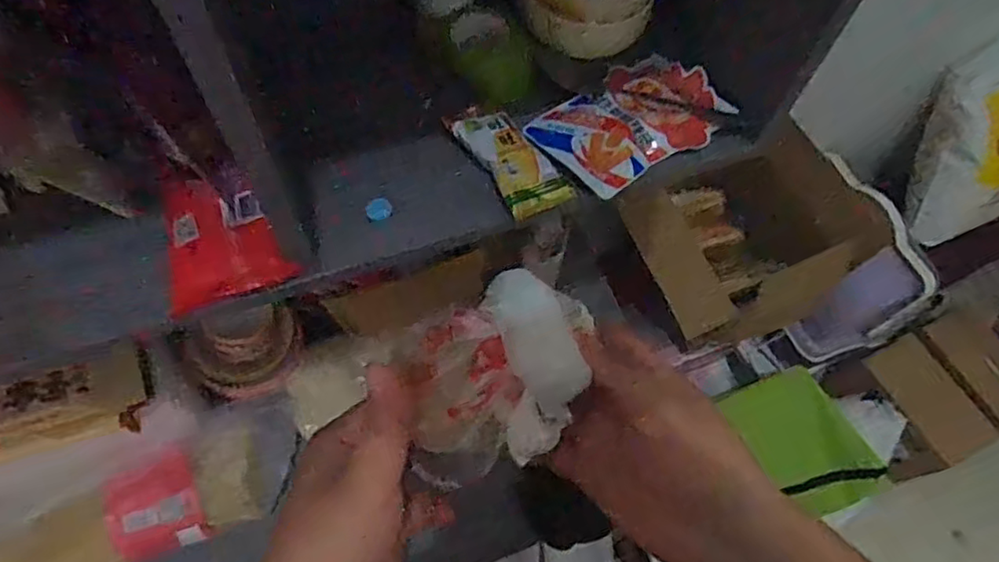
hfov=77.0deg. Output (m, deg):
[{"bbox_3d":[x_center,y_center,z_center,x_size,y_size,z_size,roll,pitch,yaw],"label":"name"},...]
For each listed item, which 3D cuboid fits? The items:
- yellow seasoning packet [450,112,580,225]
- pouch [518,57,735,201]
[{"bbox_3d":[0.011,-0.094,0.487,0.054,0.012,0.094,-26,77,-28],"label":"yellow seasoning packet"},{"bbox_3d":[0.111,-0.135,0.520,0.164,0.032,0.099,-37,70,-20],"label":"pouch"}]

